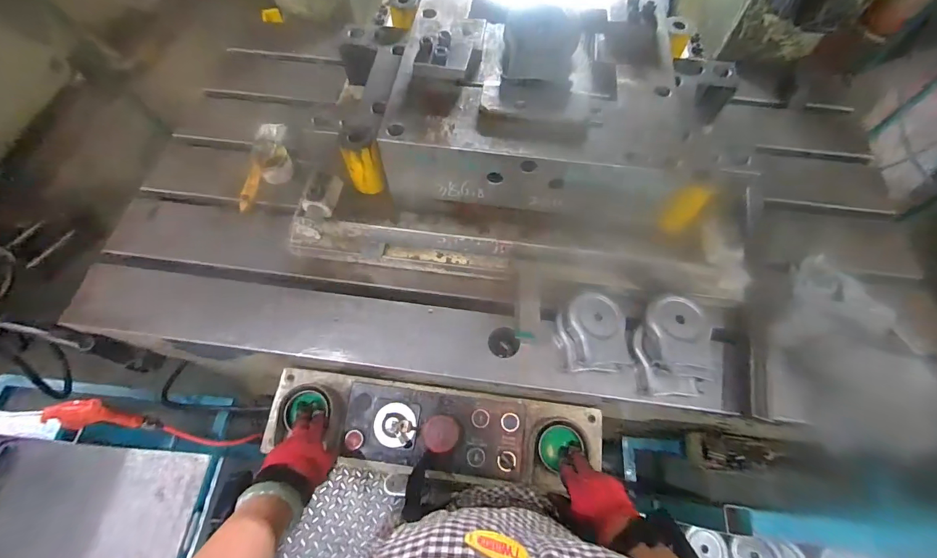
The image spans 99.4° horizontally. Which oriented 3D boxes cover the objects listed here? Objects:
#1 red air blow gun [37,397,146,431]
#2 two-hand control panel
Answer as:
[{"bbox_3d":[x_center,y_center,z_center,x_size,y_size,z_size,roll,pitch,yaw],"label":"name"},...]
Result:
[{"bbox_3d":[-0.627,0.231,0.670,0.048,0.144,0.048,9,64,4],"label":"red air blow gun"},{"bbox_3d":[-0.056,0.252,0.662,0.542,0.076,0.137,8,63,0],"label":"two-hand control panel"}]

